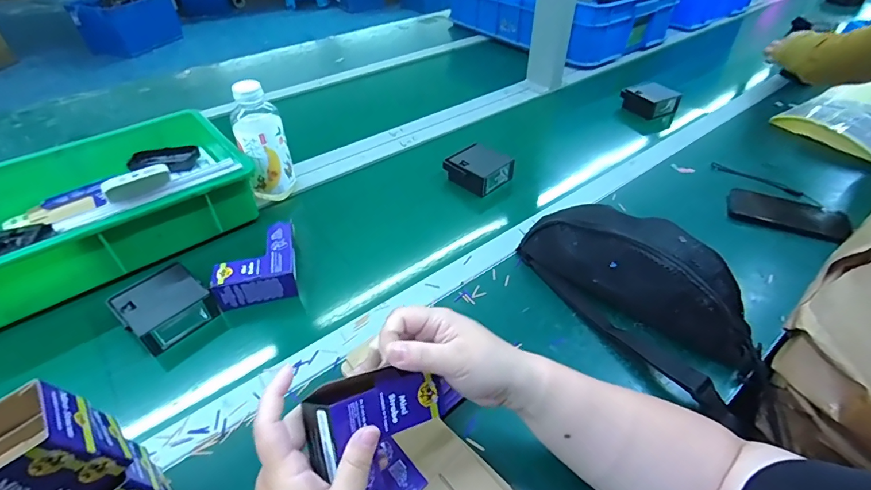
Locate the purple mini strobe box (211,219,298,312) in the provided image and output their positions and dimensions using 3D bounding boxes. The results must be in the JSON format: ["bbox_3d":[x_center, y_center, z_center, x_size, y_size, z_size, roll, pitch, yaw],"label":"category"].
[{"bbox_3d":[-0.243,0.023,0.583,0.109,0.049,0.110,-10,44,-11],"label":"purple mini strobe box"}]

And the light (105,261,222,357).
[{"bbox_3d":[-0.337,0.074,0.540,0.089,0.043,0.090,32,52,30],"label":"light"}]

